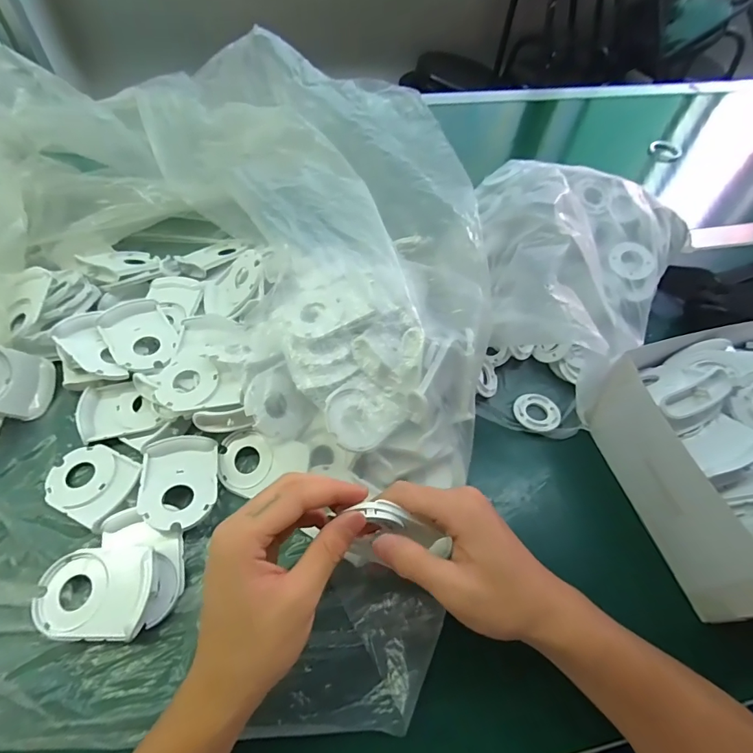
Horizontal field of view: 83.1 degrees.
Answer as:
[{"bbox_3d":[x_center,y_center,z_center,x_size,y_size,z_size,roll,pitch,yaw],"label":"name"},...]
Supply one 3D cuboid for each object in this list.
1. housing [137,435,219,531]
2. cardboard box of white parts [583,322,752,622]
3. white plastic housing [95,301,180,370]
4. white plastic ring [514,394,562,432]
[{"bbox_3d":[-0.161,0.086,0.347,0.057,0.017,0.079,-10,57,-10],"label":"housing"},{"bbox_3d":[0.320,0.053,0.342,0.211,0.099,0.206,-11,57,-10],"label":"cardboard box of white parts"},{"bbox_3d":[-0.224,-0.040,0.405,0.056,0.014,0.085,-32,63,-23],"label":"white plastic housing"},{"bbox_3d":[0.158,0.034,0.418,0.044,0.008,0.044,2,56,-2],"label":"white plastic ring"}]

